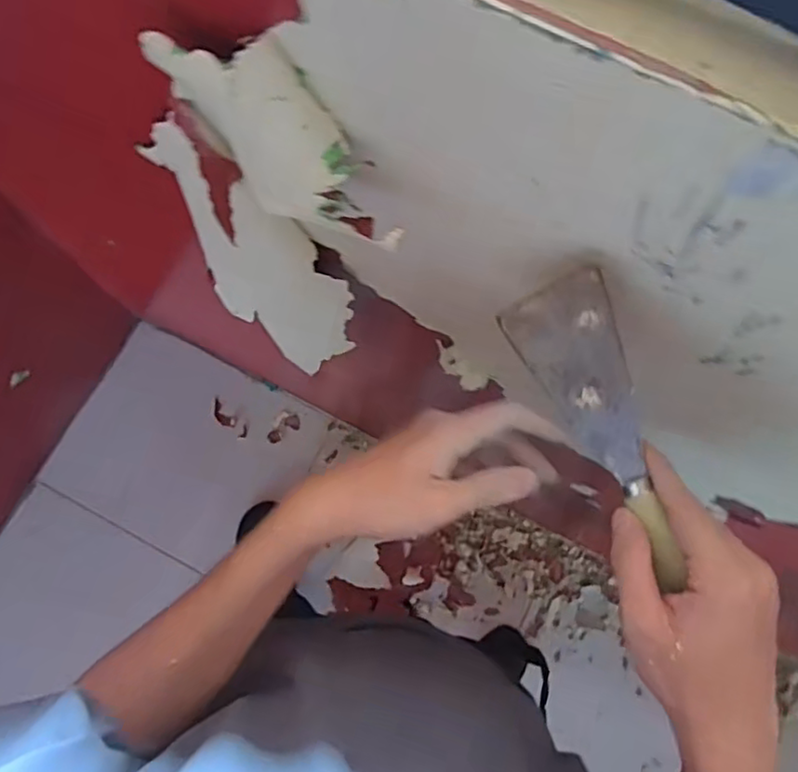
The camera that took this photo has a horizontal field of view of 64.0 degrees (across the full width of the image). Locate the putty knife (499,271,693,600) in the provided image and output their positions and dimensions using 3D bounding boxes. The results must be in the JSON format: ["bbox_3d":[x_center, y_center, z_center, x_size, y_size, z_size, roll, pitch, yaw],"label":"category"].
[{"bbox_3d":[0.107,0.025,0.359,0.019,0.065,0.166,-17,87,-44],"label":"putty knife"}]

